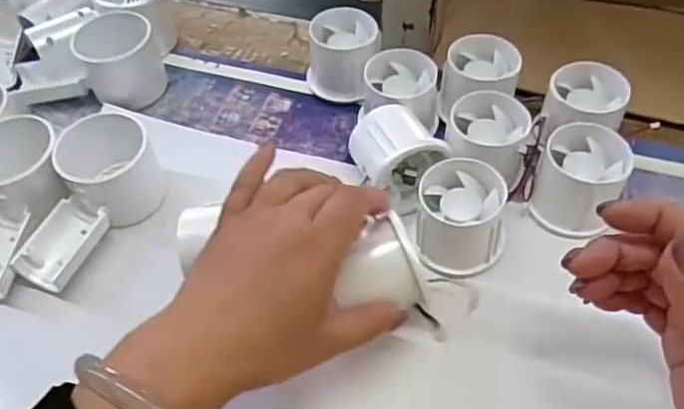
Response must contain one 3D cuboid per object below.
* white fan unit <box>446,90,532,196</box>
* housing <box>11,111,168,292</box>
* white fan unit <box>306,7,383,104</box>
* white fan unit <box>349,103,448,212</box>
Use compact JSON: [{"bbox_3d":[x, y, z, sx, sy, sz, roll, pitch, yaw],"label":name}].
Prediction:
[{"bbox_3d":[0.097,-0.042,0.420,0.051,0.038,0.055,11,55,11],"label":"white fan unit"},{"bbox_3d":[-0.166,-0.005,0.404,0.057,0.052,0.113,18,57,16],"label":"housing"},{"bbox_3d":[0.001,-0.113,0.480,0.052,0.049,0.058,5,54,7],"label":"white fan unit"},{"bbox_3d":[0.035,-0.033,0.411,0.058,0.046,0.058,-30,57,-17],"label":"white fan unit"}]

